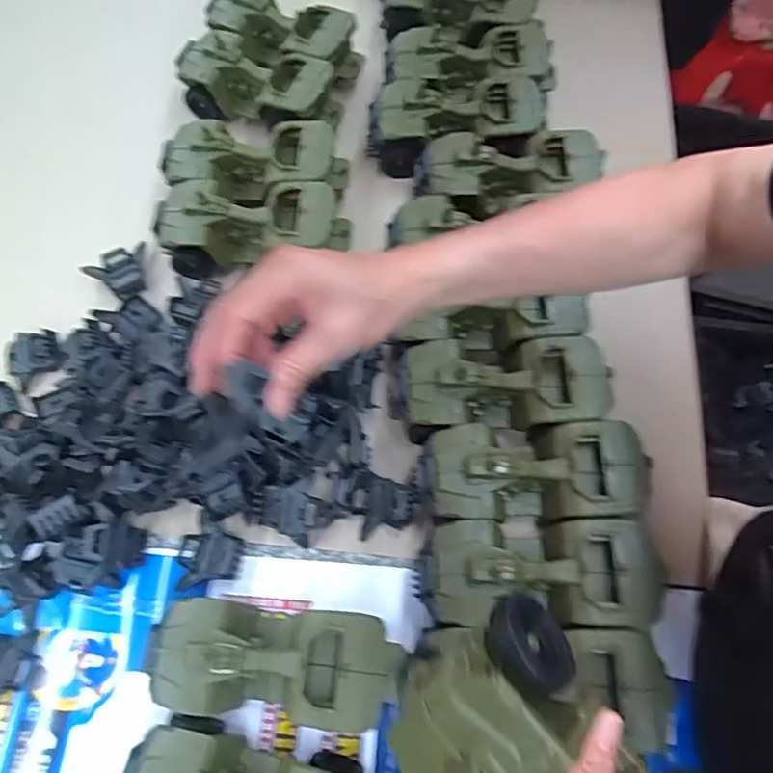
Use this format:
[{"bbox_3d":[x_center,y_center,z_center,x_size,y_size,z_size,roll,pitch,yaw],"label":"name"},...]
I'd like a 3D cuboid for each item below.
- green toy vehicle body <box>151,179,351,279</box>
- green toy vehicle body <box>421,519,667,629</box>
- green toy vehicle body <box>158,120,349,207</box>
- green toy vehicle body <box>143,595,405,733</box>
[{"bbox_3d":[-0.136,-0.165,0.608,0.192,0.068,0.083,-1,69,1],"label":"green toy vehicle body"},{"bbox_3d":[0.122,0.151,0.482,0.187,0.079,0.082,0,69,2],"label":"green toy vehicle body"},{"bbox_3d":[-0.139,-0.238,0.630,0.191,0.061,0.093,-10,69,-2],"label":"green toy vehicle body"},{"bbox_3d":[-0.083,0.212,0.462,0.184,0.080,0.077,5,69,4],"label":"green toy vehicle body"}]

